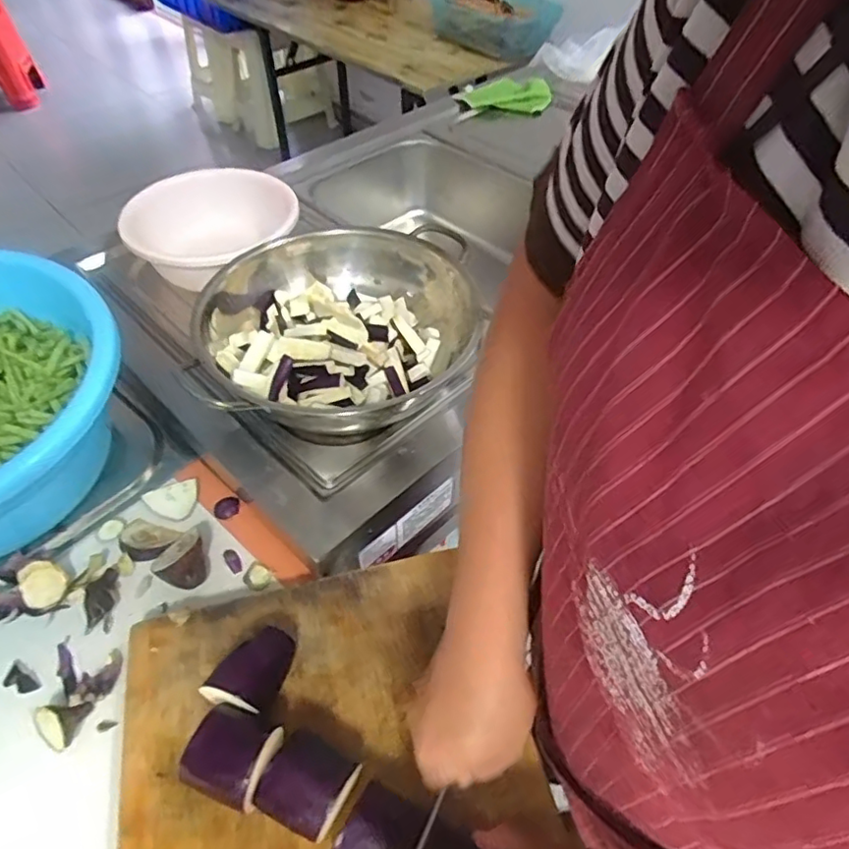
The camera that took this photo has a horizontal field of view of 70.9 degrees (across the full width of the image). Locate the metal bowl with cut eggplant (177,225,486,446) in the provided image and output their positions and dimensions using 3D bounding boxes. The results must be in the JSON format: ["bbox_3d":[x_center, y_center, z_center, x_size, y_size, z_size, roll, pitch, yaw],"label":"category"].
[{"bbox_3d":[-0.095,-0.116,0.694,0.314,0.087,0.286,1,50,-1],"label":"metal bowl with cut eggplant"}]

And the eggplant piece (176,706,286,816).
[{"bbox_3d":[-0.139,0.248,0.445,0.058,0.051,0.056,18,52,13],"label":"eggplant piece"}]

